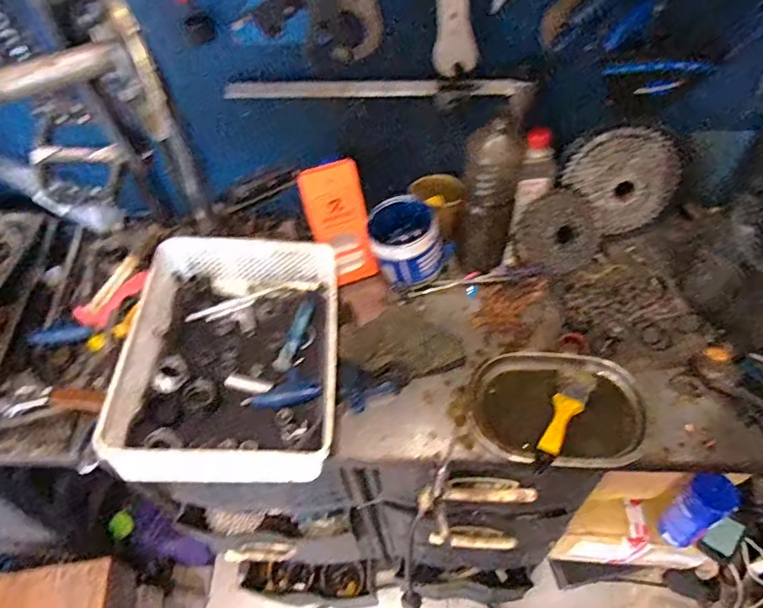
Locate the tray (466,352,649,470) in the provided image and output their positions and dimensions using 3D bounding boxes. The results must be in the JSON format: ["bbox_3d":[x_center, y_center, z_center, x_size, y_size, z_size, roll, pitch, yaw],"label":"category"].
[{"bbox_3d":[0.221,0.134,0.686,0.220,0.031,0.154,3,54,7],"label":"tray"}]

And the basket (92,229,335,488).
[{"bbox_3d":[-0.182,0.059,0.703,0.247,0.103,0.335,-5,54,1],"label":"basket"}]

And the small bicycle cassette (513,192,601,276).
[{"bbox_3d":[0.263,-0.105,0.805,0.122,0.022,0.117,1,103,6],"label":"small bicycle cassette"}]

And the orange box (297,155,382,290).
[{"bbox_3d":[-0.057,-0.118,0.796,0.082,0.180,0.034,-26,31,-13],"label":"orange box"}]

